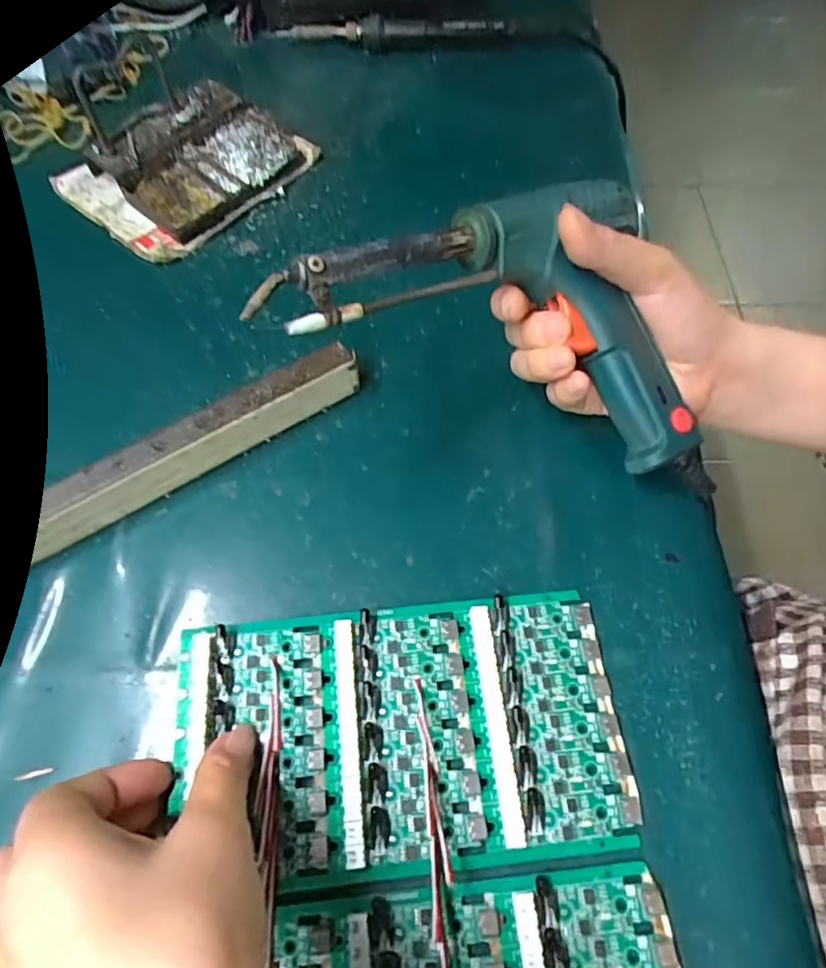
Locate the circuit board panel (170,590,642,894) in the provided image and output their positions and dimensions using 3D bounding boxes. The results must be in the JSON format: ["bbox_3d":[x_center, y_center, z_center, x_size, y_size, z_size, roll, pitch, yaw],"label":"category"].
[{"bbox_3d":[-0.005,0.105,0.253,0.185,0.008,0.105,-5,63,-3],"label":"circuit board panel"}]

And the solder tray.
[{"bbox_3d":[-0.156,-0.224,0.411,0.149,0.032,0.113,-41,70,-19],"label":"solder tray"}]

